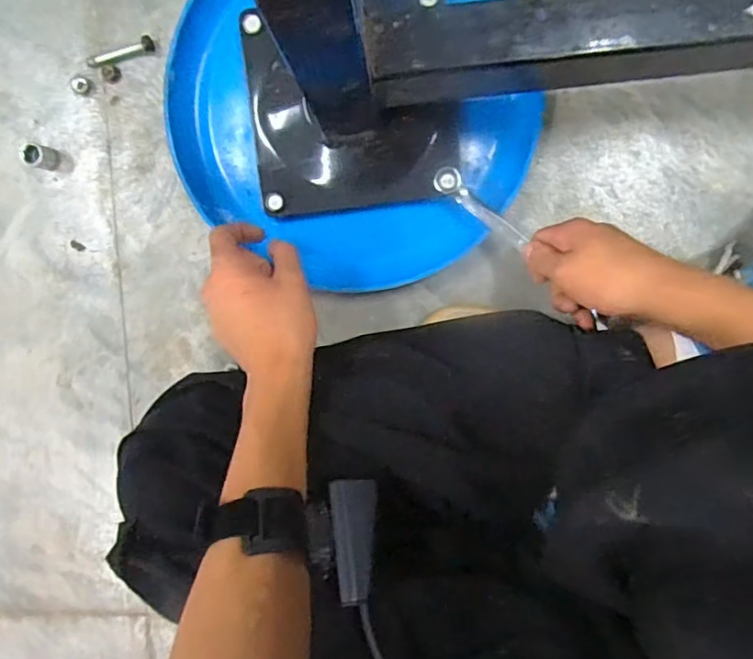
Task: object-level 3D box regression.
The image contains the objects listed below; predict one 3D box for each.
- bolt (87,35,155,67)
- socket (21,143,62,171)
[{"bbox_3d":[-0.218,-0.236,0.479,0.061,0.010,0.012,-14,94,5],"label":"bolt"},{"bbox_3d":[-0.290,-0.149,0.487,0.020,0.025,0.018,18,96,2],"label":"socket"}]

